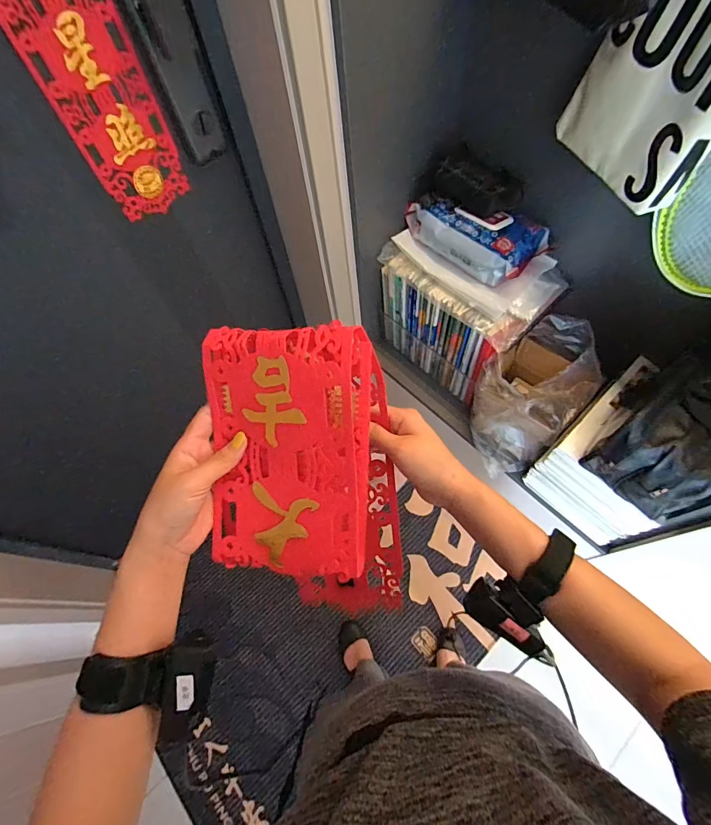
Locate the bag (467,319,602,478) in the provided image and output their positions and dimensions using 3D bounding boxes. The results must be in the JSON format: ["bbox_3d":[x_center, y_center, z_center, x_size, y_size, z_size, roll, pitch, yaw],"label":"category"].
[{"bbox_3d":[0.399,-0.039,0.926,0.230,0.316,0.199,-40,65,-20],"label":"bag"}]

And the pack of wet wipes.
[{"bbox_3d":[0.249,-0.386,0.859,0.286,0.081,0.137,39,68,23],"label":"pack of wet wipes"}]

